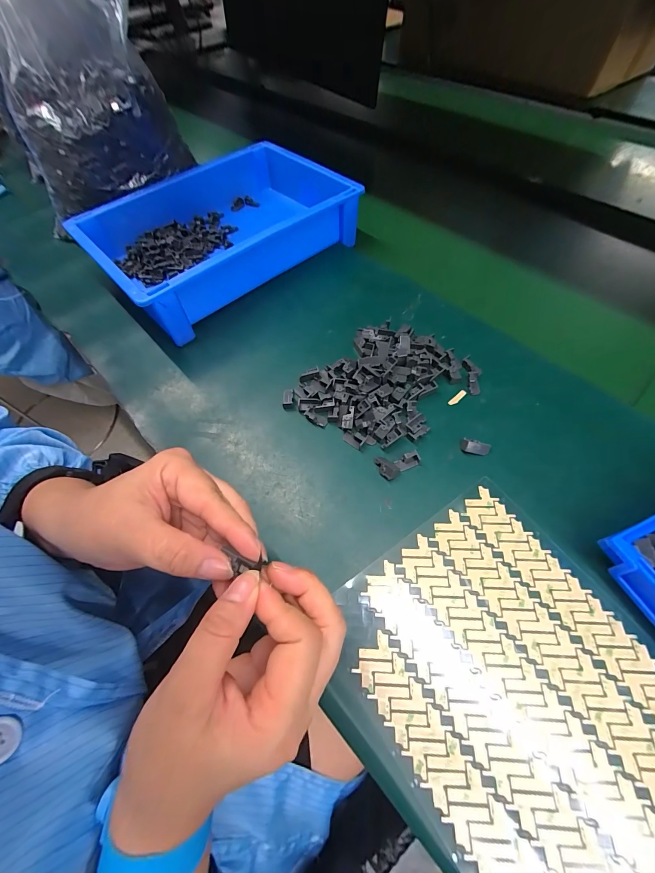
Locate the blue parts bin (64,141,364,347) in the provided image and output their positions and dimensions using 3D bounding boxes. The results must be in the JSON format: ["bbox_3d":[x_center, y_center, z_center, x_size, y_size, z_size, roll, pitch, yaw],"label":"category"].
[{"bbox_3d":[-0.129,-0.261,0.430,0.308,0.081,0.188,-39,66,-19],"label":"blue parts bin"}]

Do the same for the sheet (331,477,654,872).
[{"bbox_3d":[0.130,0.168,0.208,0.181,0.008,0.243,-32,63,-13],"label":"sheet"}]

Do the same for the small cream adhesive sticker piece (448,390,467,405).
[{"bbox_3d":[0.128,-0.038,0.327,0.022,0.004,0.007,-37,65,-18],"label":"small cream adhesive sticker piece"}]

